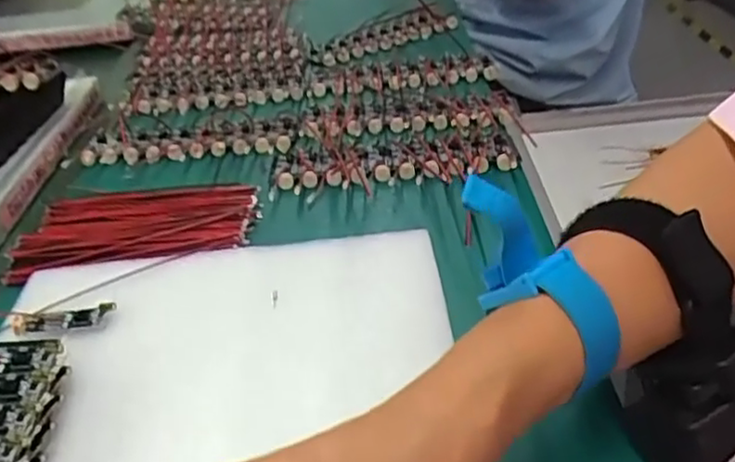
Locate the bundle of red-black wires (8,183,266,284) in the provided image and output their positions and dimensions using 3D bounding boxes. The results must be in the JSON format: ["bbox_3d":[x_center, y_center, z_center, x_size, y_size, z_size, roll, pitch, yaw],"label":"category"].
[{"bbox_3d":[-0.138,-0.004,0.414,0.136,0.008,0.085,-7,34,1],"label":"bundle of red-black wires"}]

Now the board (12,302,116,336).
[{"bbox_3d":[-0.148,0.042,0.332,0.047,0.006,0.014,-8,34,0],"label":"board"}]

